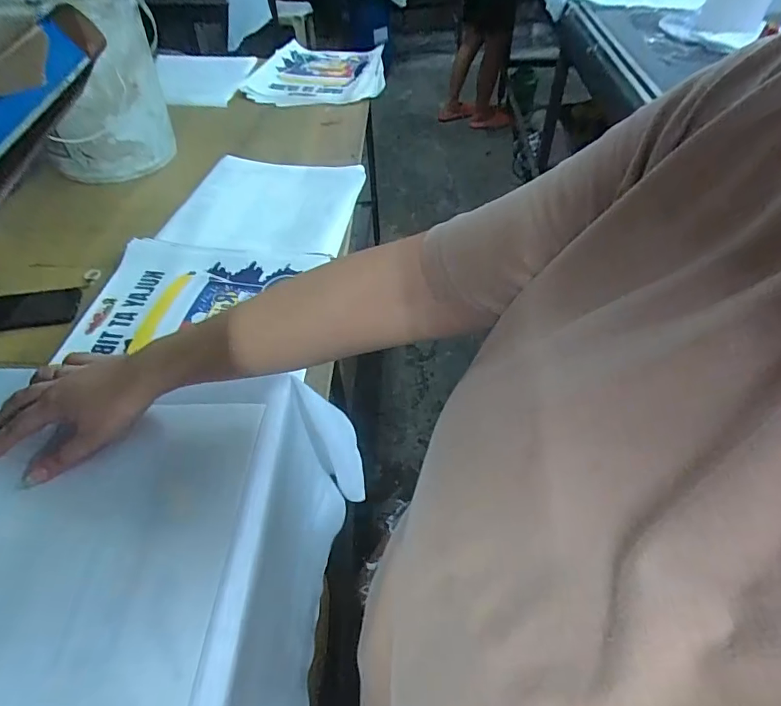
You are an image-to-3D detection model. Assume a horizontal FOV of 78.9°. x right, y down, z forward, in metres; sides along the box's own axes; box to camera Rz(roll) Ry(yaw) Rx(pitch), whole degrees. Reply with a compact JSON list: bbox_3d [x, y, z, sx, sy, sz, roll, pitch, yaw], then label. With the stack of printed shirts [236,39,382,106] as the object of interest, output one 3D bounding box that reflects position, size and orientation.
[{"bbox_3d":[-0.207,-0.791,1.347,0.385,0.068,0.308,4,49,4],"label":"stack of printed shirts"}]

